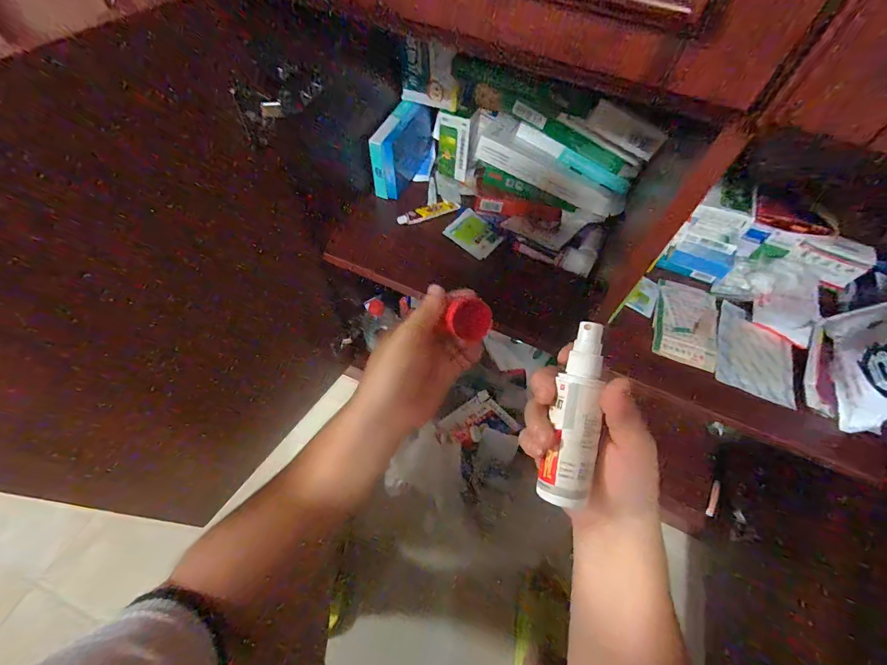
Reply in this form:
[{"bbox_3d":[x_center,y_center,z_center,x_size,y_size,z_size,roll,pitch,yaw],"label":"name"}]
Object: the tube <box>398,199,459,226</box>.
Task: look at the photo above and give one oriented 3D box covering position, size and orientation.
[{"bbox_3d":[-0.025,-0.198,0.625,0.105,0.012,0.024,-22,63,-15],"label":"tube"}]

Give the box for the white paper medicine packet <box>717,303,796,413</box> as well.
[{"bbox_3d":[0.429,0.029,0.524,0.102,0.009,0.129,22,61,10],"label":"white paper medicine packet"}]

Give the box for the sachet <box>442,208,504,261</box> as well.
[{"bbox_3d":[0.048,-0.159,0.606,0.079,0.012,0.064,38,65,18],"label":"sachet"}]

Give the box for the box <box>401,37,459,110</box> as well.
[{"bbox_3d":[-0.018,-0.378,0.558,0.082,0.088,0.018,12,59,4],"label":"box"}]

